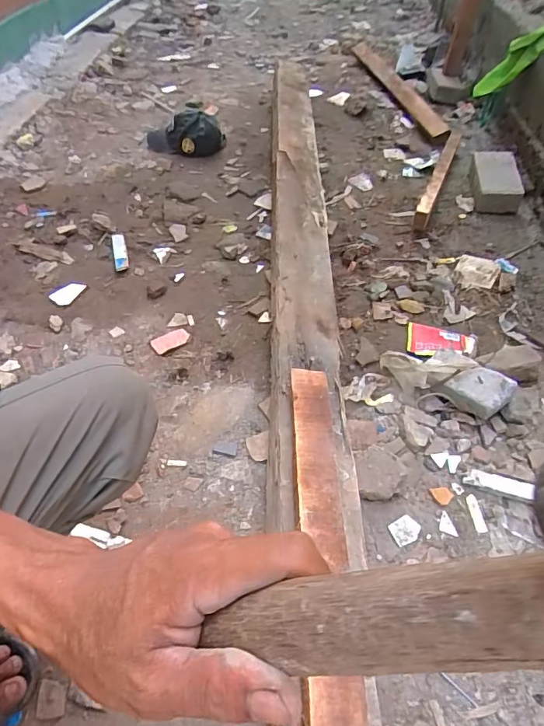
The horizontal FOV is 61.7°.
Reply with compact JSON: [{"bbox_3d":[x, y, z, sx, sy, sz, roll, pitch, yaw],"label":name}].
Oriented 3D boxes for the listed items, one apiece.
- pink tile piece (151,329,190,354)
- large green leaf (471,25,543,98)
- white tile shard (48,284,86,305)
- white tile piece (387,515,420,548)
[{"bbox_3d":[-0.207,-0.045,0.936,0.076,0.009,0.040,-24,53,-19],"label":"pink tile piece"},{"bbox_3d":[0.709,-0.872,1.287,0.080,0.309,0.061,43,51,-18],"label":"large green leaf"},{"bbox_3d":[-0.464,-0.160,1.038,0.045,0.012,0.076,22,53,19],"label":"white tile shard"},{"bbox_3d":[0.196,0.247,0.672,0.045,0.005,0.036,-22,52,-17],"label":"white tile piece"}]

